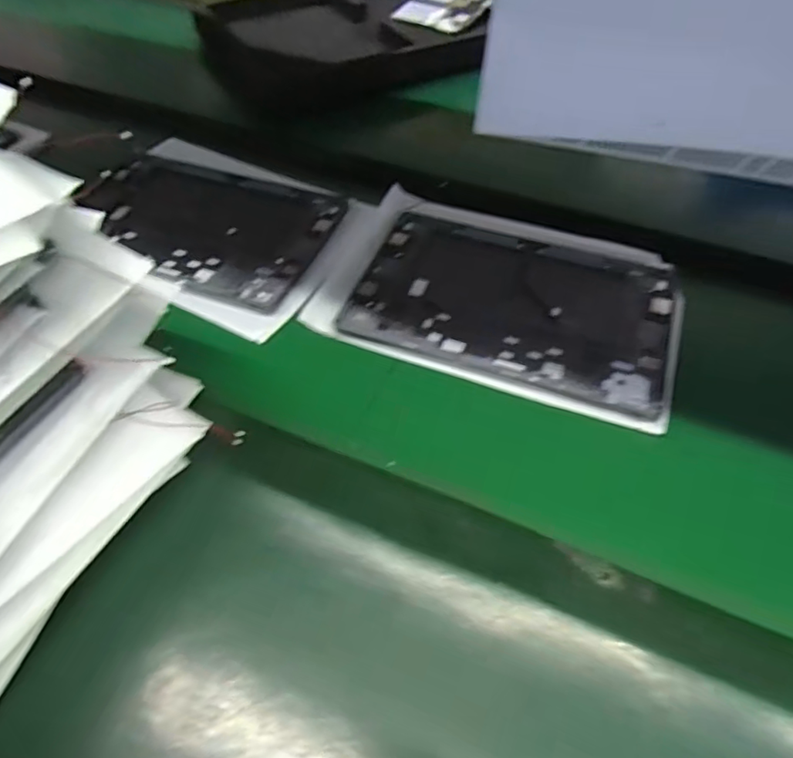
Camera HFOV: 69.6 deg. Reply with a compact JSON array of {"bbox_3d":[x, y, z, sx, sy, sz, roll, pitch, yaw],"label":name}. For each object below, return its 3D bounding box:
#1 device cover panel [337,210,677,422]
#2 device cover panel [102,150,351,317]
[{"bbox_3d":[0.098,-0.067,0.483,0.252,0.011,0.170,17,52,11],"label":"device cover panel"},{"bbox_3d":[-0.184,-0.153,0.549,0.245,0.008,0.168,21,53,14],"label":"device cover panel"}]

